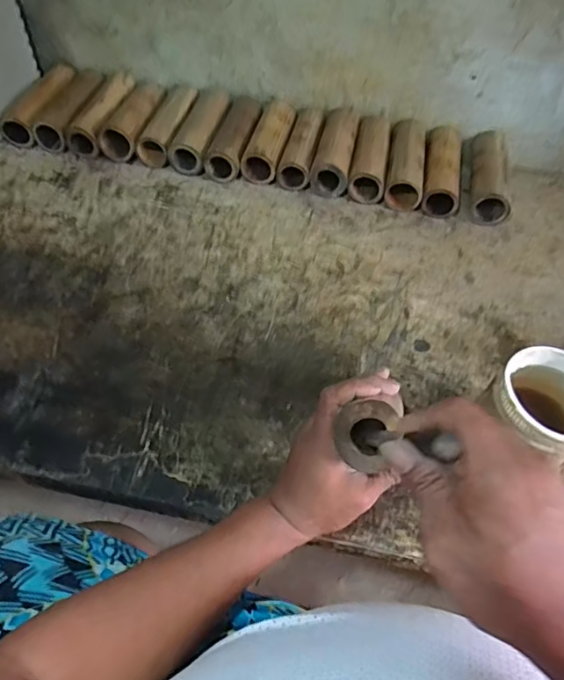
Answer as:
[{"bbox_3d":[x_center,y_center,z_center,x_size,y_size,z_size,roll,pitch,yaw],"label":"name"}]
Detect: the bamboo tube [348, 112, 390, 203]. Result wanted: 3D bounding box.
[{"bbox_3d":[0.143,-0.295,0.847,0.052,0.046,0.183,9,53,6],"label":"bamboo tube"}]

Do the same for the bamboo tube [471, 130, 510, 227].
[{"bbox_3d":[0.318,-0.257,0.814,0.059,0.053,0.174,9,53,5],"label":"bamboo tube"}]

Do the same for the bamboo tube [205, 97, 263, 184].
[{"bbox_3d":[-0.071,-0.330,0.851,0.058,0.048,0.189,11,54,7],"label":"bamboo tube"}]

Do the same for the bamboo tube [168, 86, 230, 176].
[{"bbox_3d":[-0.126,-0.343,0.860,0.060,0.047,0.188,10,54,7],"label":"bamboo tube"}]

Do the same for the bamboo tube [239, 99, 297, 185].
[{"bbox_3d":[-0.014,-0.326,0.850,0.059,0.045,0.183,11,54,7],"label":"bamboo tube"}]

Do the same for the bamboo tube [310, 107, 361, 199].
[{"bbox_3d":[0.088,-0.307,0.842,0.057,0.046,0.184,10,54,6],"label":"bamboo tube"}]

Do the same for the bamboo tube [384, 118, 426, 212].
[{"bbox_3d":[0.197,-0.281,0.836,0.056,0.053,0.176,10,54,6],"label":"bamboo tube"}]

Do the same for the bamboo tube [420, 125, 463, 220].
[{"bbox_3d":[0.255,-0.270,0.833,0.063,0.050,0.183,10,54,6],"label":"bamboo tube"}]

